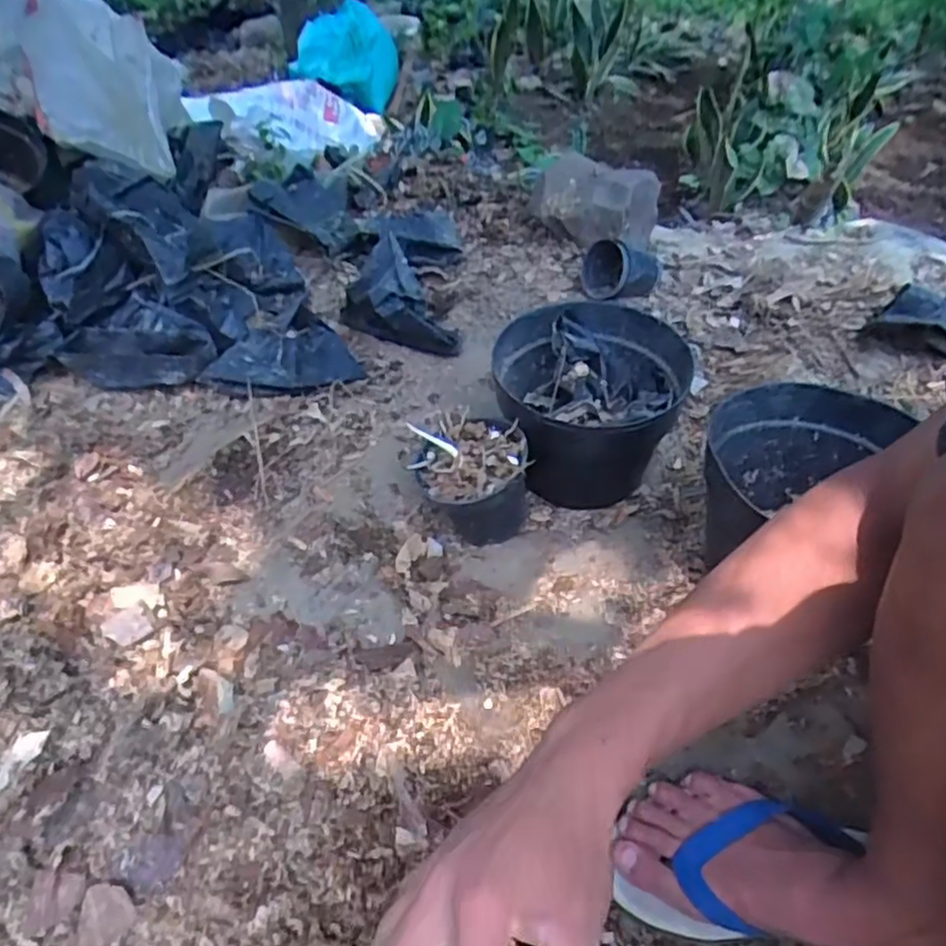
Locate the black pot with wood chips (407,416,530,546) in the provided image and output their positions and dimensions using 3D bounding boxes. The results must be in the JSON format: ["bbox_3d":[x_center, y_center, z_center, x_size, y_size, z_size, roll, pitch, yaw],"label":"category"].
[{"bbox_3d":[0.002,0.006,0.767,0.111,0.106,0.117,-2,50,2],"label":"black pot with wood chips"}]

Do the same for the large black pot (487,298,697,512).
[{"bbox_3d":[0.138,-0.071,0.828,0.202,0.159,0.202,-2,50,2],"label":"large black pot"}]

